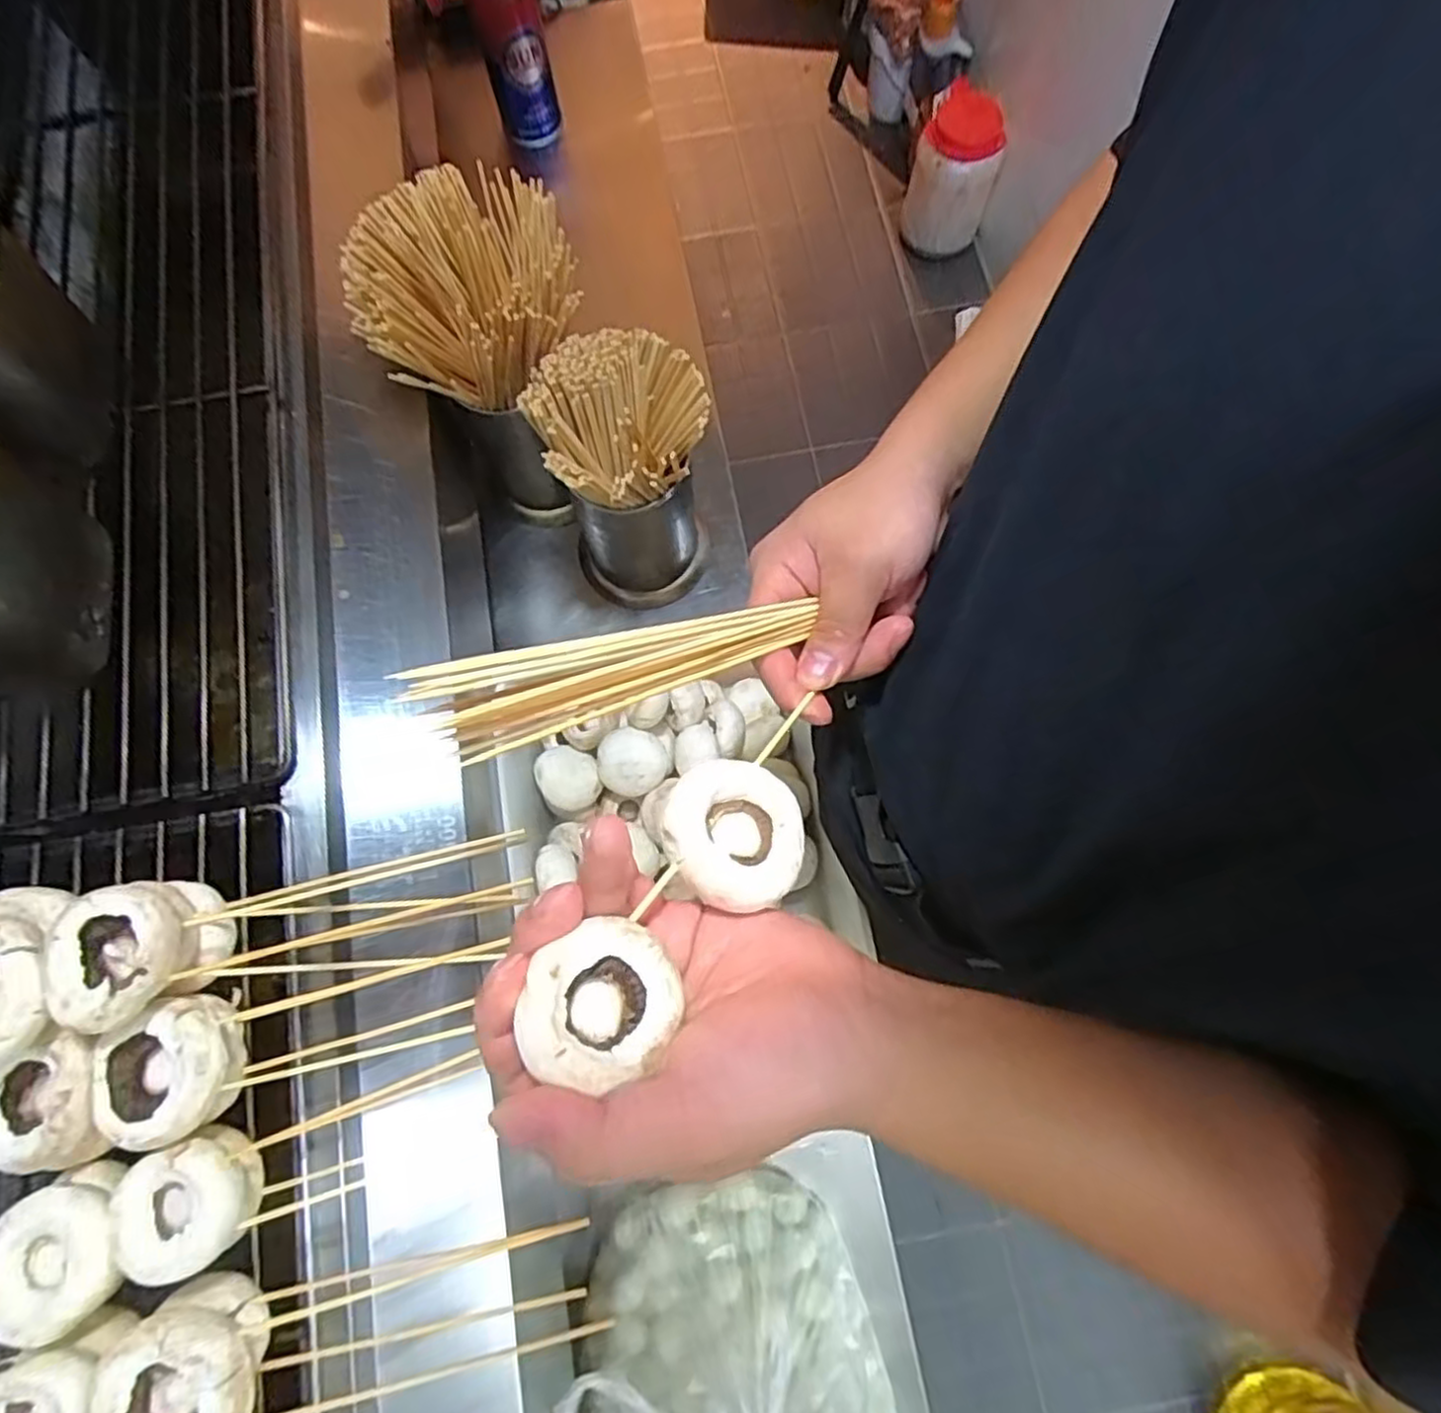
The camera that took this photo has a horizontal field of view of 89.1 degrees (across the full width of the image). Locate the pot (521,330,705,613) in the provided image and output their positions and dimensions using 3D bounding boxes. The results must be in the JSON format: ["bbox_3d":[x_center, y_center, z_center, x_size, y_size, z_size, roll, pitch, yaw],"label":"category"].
[{"bbox_3d":[-0.069,-0.172,0.580,0.114,0.223,0.104,0,75,-1],"label":"pot"}]

